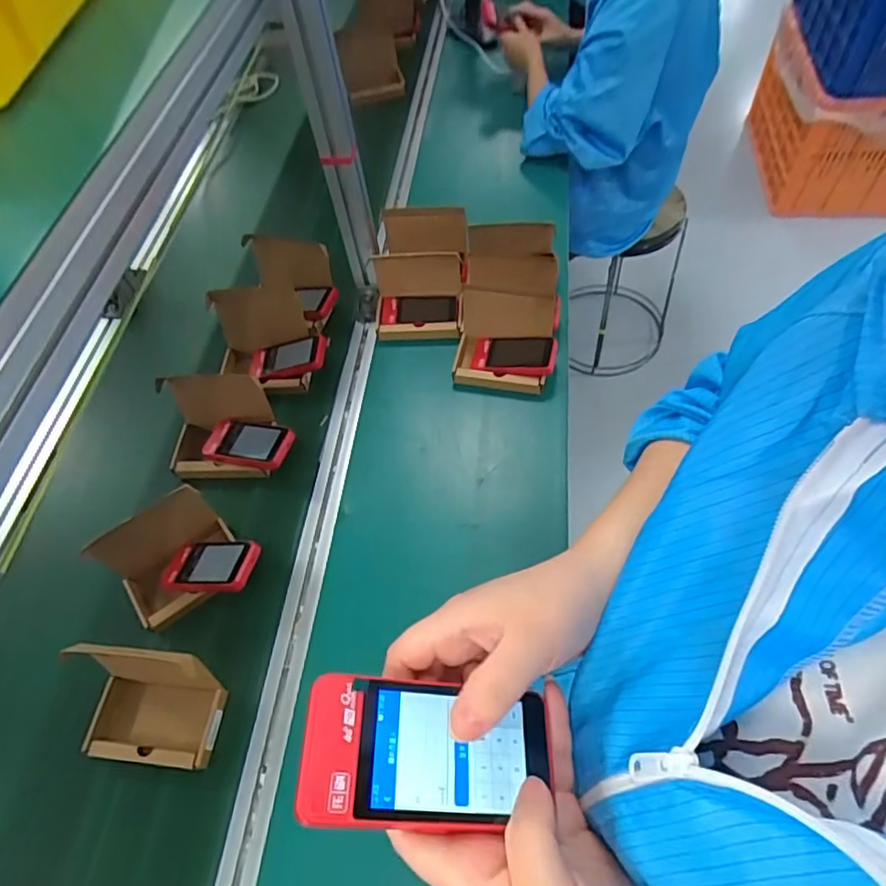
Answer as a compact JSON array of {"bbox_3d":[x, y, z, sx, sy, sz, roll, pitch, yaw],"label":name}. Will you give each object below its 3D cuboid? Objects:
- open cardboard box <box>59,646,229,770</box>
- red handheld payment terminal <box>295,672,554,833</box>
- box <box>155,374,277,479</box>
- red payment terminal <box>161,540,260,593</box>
[{"bbox_3d":[-0.333,0.284,0.634,0.162,0.131,0.099,5,58,5],"label":"open cardboard box"},{"bbox_3d":[-0.006,0.150,0.283,0.119,0.019,0.061,9,51,-11],"label":"red handheld payment terminal"},{"bbox_3d":[-0.335,-0.015,0.868,0.159,0.130,0.123,2,58,3],"label":"box"},{"bbox_3d":[-0.294,0.154,0.744,0.136,0.020,0.069,-4,56,24],"label":"red payment terminal"}]

